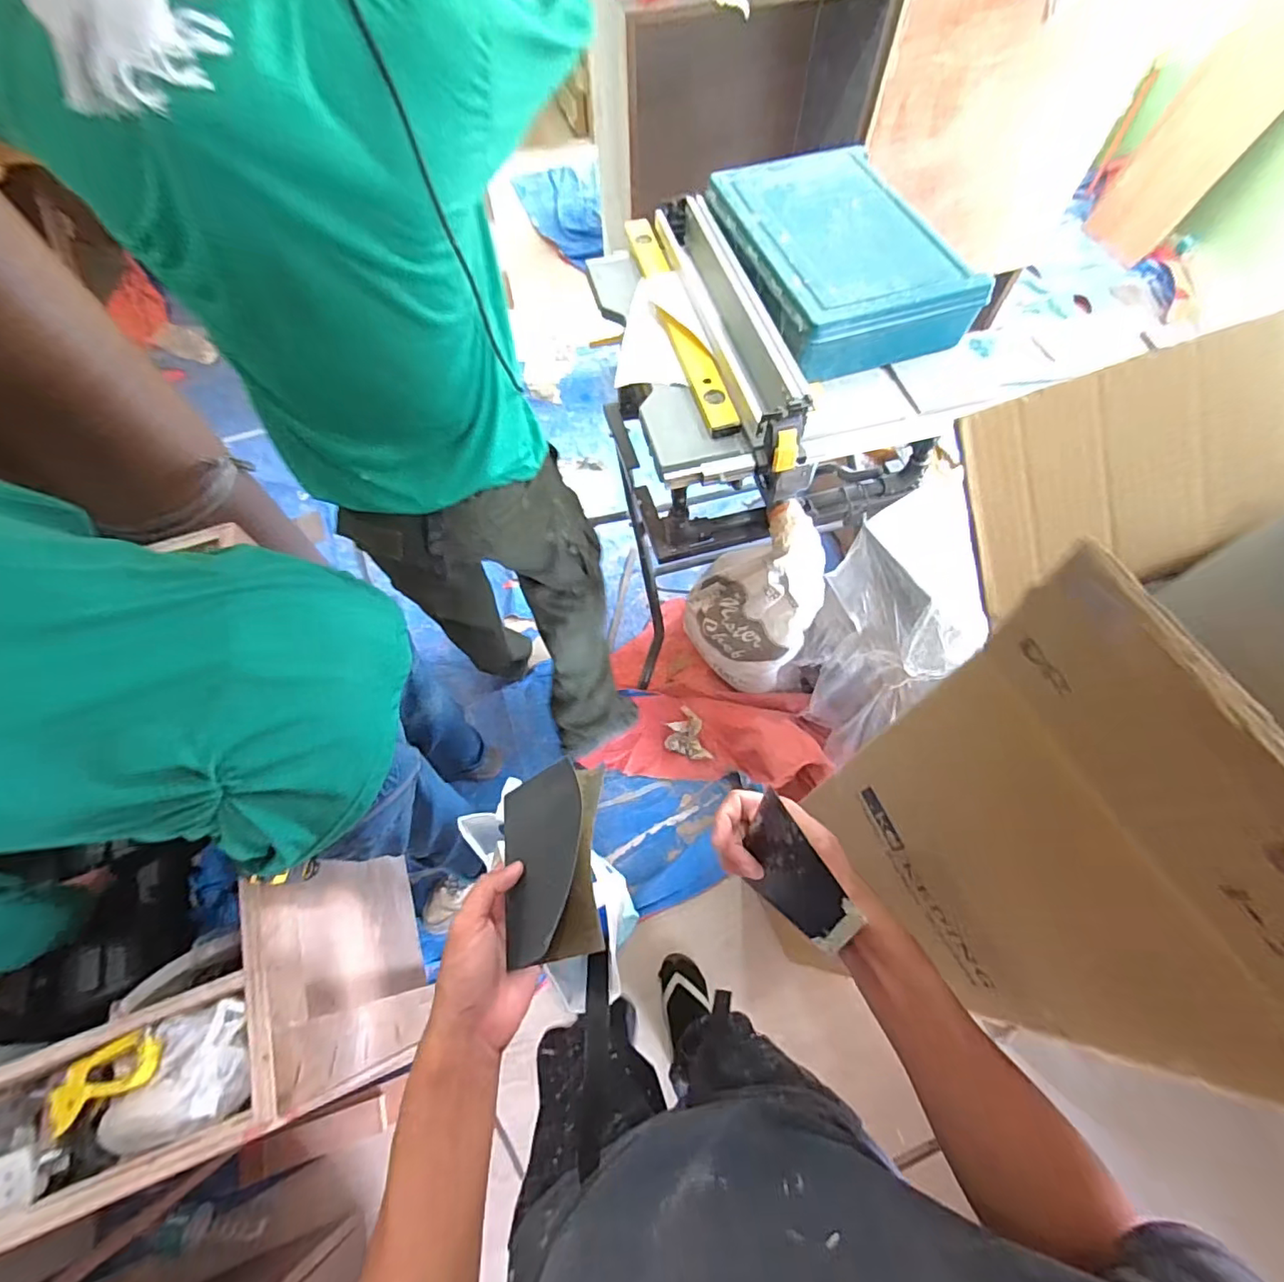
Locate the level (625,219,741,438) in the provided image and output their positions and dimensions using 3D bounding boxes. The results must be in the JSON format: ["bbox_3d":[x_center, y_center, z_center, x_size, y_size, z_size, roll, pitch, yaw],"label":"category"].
[{"bbox_3d":[0.060,-0.607,1.053,0.054,0.025,0.610,-13,64,-5],"label":"level"}]

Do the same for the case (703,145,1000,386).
[{"bbox_3d":[0.335,-0.691,1.016,0.333,0.091,0.477,-19,65,-8],"label":"case"}]

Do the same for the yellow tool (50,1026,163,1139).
[{"bbox_3d":[-0.642,0.517,0.678,0.139,0.023,0.066,-27,66,-12],"label":"yellow tool"}]

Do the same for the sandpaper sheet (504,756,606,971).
[{"bbox_3d":[-0.071,0.177,0.452,0.035,0.110,0.134,16,51,-39],"label":"sandpaper sheet"}]

